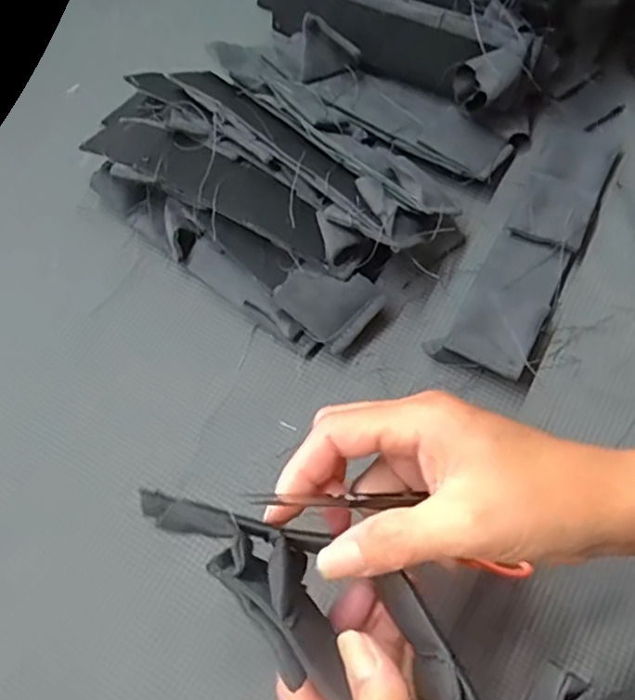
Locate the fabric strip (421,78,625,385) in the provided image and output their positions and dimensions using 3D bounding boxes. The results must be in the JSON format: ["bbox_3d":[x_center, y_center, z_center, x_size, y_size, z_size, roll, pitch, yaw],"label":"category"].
[{"bbox_3d":[0.151,-0.082,0.417,0.057,0.020,0.243,28,65,14],"label":"fabric strip"}]

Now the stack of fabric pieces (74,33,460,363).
[{"bbox_3d":[-0.035,-0.112,0.409,0.231,0.048,0.151,40,73,17],"label":"stack of fabric pieces"}]

